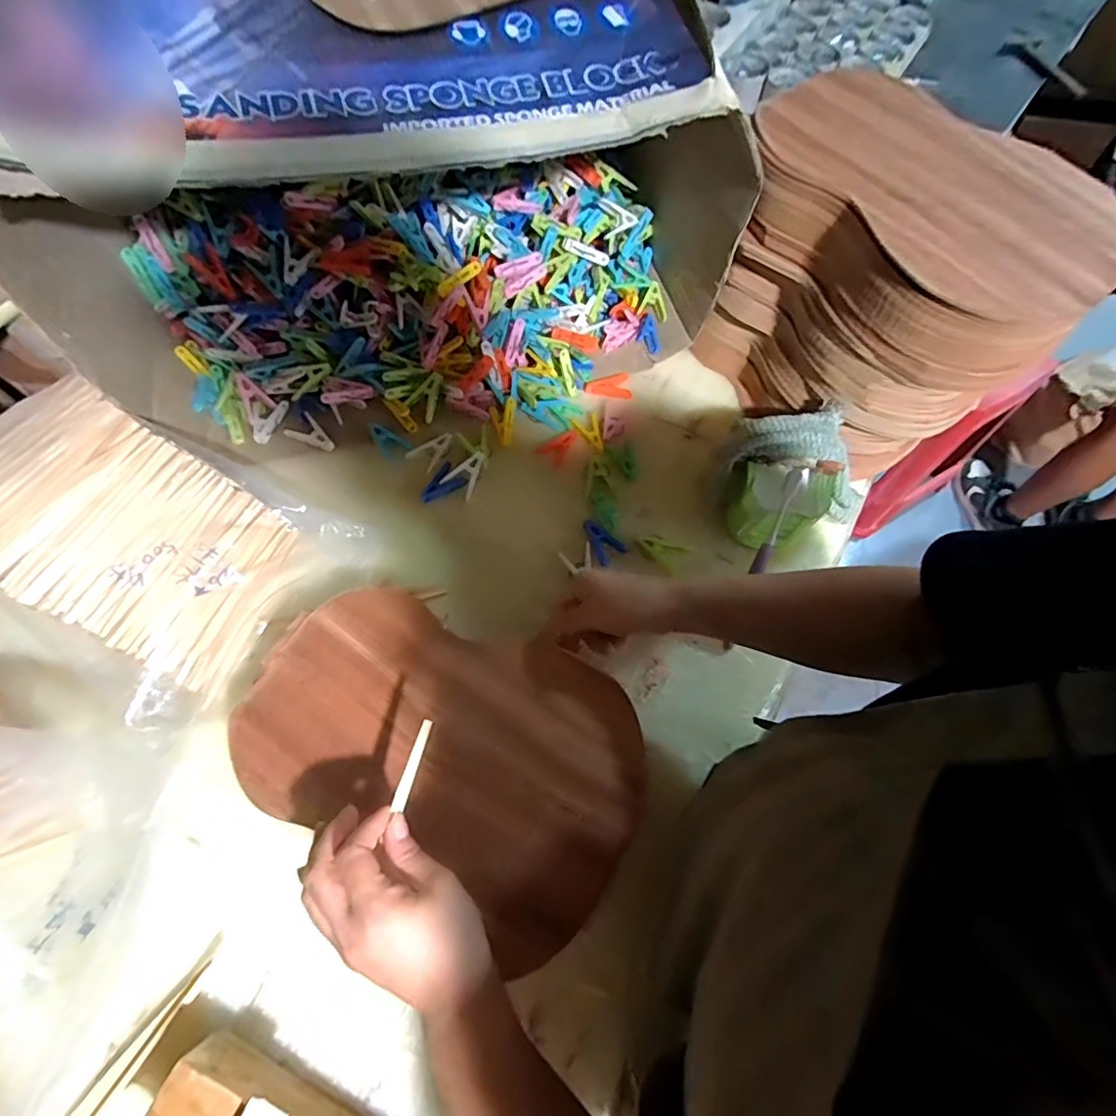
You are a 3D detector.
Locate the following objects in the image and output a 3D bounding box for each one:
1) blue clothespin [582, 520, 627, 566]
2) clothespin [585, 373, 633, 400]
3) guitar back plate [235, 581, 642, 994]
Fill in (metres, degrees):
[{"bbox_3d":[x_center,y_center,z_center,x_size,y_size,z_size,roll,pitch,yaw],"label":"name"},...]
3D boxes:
[{"bbox_3d":[0.046,-0.019,0.588,0.031,0.006,0.050,-33,73,-16],"label":"blue clothespin"},{"bbox_3d":[0.060,-0.205,0.663,0.054,0.006,0.034,-6,67,-6],"label":"clothespin"},{"bbox_3d":[-0.091,0.149,0.452,0.316,0.008,0.211,29,73,8],"label":"guitar back plate"}]

